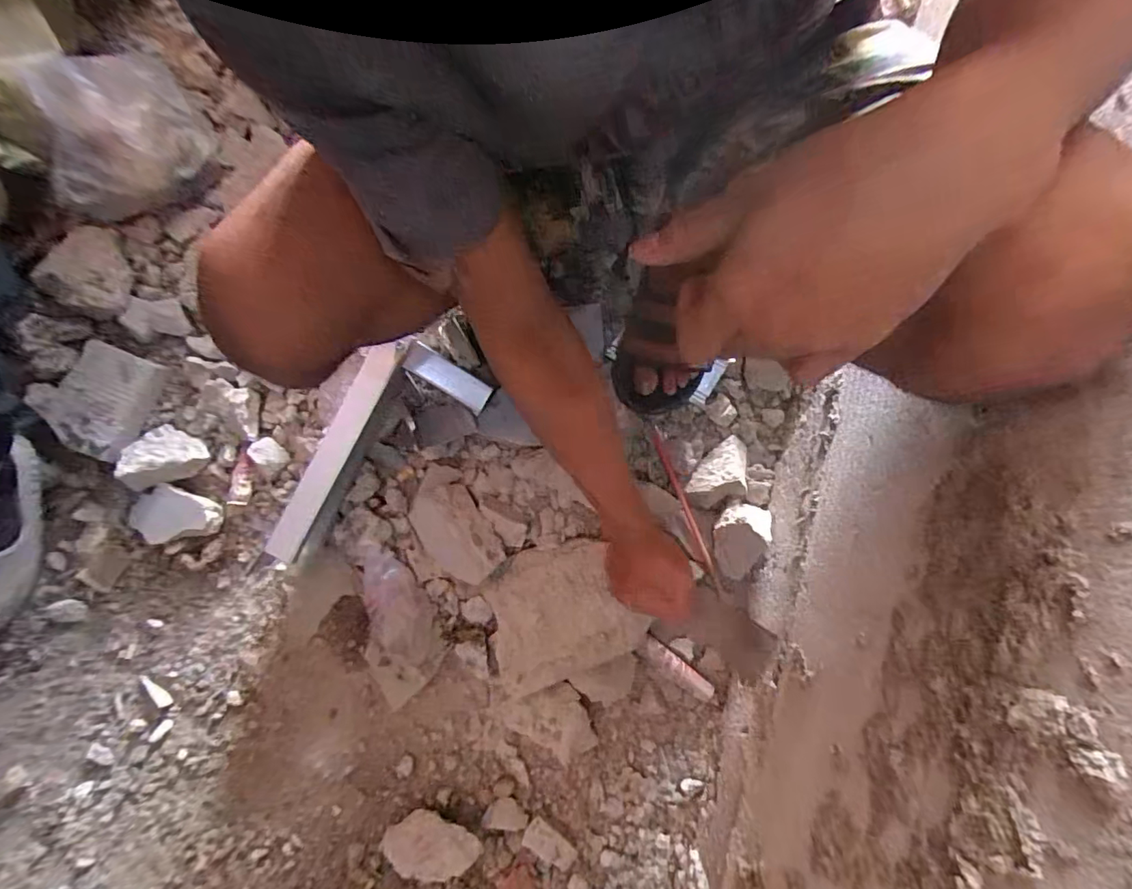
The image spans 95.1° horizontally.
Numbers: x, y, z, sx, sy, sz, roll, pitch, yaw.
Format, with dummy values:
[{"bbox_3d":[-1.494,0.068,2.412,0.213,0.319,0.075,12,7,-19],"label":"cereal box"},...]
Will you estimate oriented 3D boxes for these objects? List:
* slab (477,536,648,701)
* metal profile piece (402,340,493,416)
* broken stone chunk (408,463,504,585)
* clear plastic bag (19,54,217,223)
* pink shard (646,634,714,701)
[{"bbox_3d":[-0.010,0.193,0.605,0.166,0.034,0.146,-17,82,-3],"label":"slab"},{"bbox_3d":[-0.139,-0.078,0.605,0.104,0.018,0.034,33,79,-20],"label":"metal profile piece"},{"bbox_3d":[-0.142,0.096,0.620,0.079,0.037,0.148,-34,83,-5],"label":"broken stone chunk"},{"bbox_3d":[-0.556,-0.379,0.638,0.128,0.126,0.194,40,83,5],"label":"clear plastic bag"},{"bbox_3d":[0.135,0.272,0.629,0.098,0.016,0.024,38,83,5],"label":"pink shard"}]

